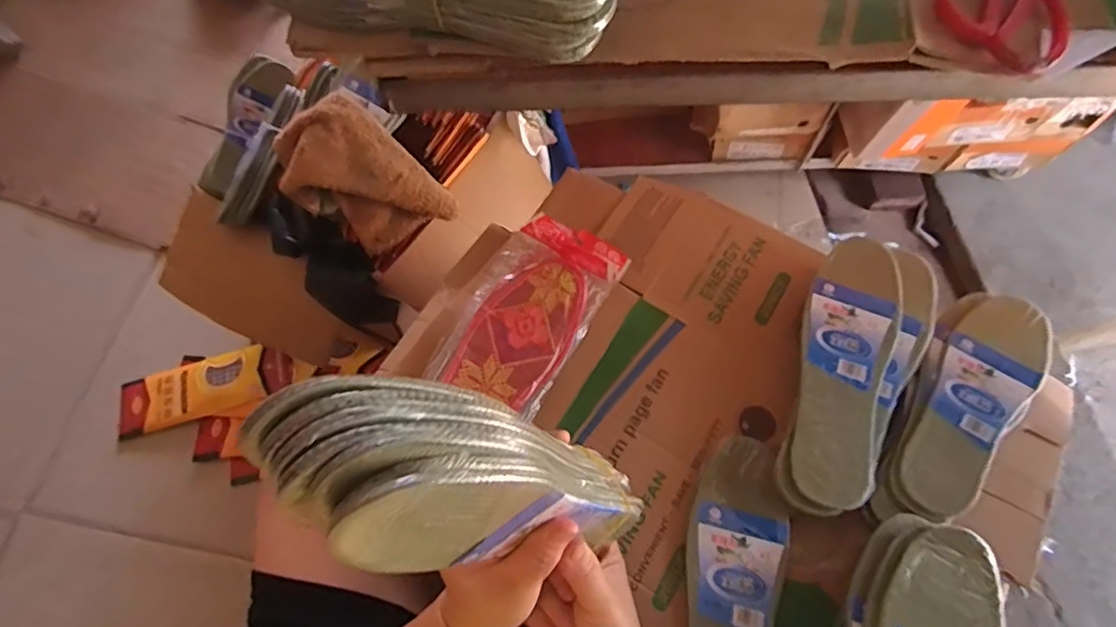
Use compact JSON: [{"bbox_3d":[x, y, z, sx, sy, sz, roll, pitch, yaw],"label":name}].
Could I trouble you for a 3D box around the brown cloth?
[{"bbox_3d":[-0.248,-0.164,0.740,0.138,0.058,0.203,-47,115,-8],"label":"brown cloth"}]

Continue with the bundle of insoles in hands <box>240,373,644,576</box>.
[{"bbox_3d":[-0.024,0.084,0.279,0.060,0.223,0.070,-14,62,33],"label":"bundle of insoles in hands"}]

